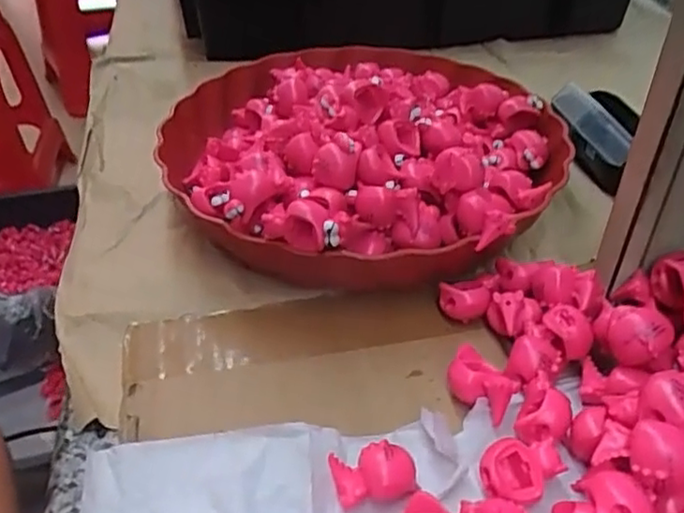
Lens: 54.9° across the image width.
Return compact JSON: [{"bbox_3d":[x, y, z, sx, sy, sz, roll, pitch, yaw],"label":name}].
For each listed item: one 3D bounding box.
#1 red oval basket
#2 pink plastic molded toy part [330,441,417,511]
[{"bbox_3d":[0.014,-0.072,0.400,0.227,0.082,0.236,-7,40,-6],"label":"red oval basket"},{"bbox_3d":[0.013,0.084,0.254,0.031,0.012,0.020,-11,41,-11],"label":"pink plastic molded toy part"}]

